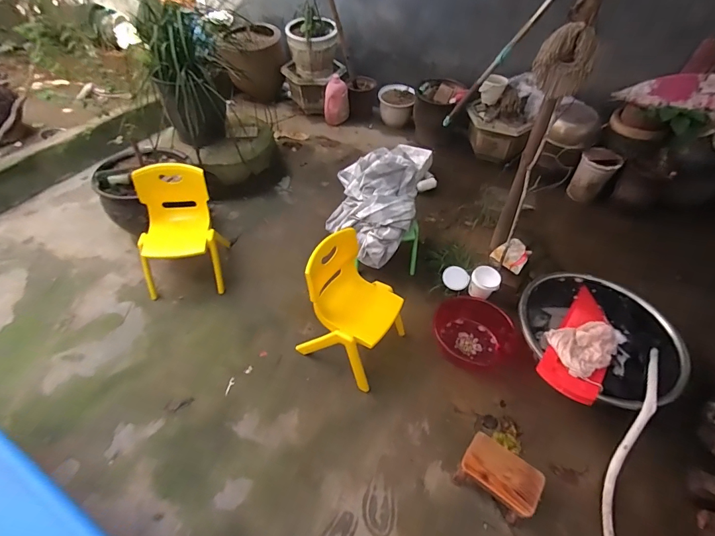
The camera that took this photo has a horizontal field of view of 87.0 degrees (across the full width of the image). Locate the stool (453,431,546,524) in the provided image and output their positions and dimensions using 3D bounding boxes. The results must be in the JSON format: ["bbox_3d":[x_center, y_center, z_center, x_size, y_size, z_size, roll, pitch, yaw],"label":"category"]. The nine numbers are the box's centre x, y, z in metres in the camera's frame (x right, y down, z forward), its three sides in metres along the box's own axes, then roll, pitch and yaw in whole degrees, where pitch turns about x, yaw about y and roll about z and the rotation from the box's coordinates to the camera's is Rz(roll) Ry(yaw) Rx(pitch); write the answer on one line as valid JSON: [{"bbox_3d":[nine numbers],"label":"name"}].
[{"bbox_3d":[0.447,0.669,1.206,0.229,0.118,0.151,33,53,24],"label":"stool"}]

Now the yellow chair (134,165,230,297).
[{"bbox_3d":[-0.809,-0.169,1.703,0.348,0.416,0.420,-9,49,-12],"label":"yellow chair"}]

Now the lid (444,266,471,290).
[{"bbox_3d":[0.454,0.047,1.738,0.119,0.106,0.021,21,6,30],"label":"lid"}]

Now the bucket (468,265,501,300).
[{"bbox_3d":[0.578,0.070,1.715,0.124,0.126,0.127,2,47,-2],"label":"bucket"}]

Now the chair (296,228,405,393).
[{"bbox_3d":[-0.006,0.151,1.430,0.321,0.458,0.345,31,53,23],"label":"chair"}]

